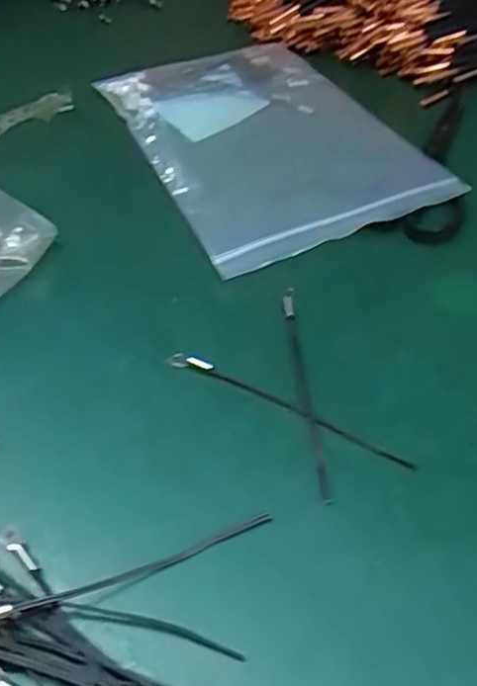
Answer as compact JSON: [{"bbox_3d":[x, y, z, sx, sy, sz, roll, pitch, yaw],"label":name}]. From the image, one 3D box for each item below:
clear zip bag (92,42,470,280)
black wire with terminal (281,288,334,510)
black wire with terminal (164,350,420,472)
[{"bbox_3d":[0.018,-0.138,0.429,0.157,0.014,0.221,-20,52,-13],"label":"clear zip bag"},{"bbox_3d":[0.031,0.020,0.306,0.006,0.007,0.118,-5,50,-1],"label":"black wire with terminal"},{"bbox_3d":[0.021,0.029,0.300,0.126,0.006,0.008,23,55,21],"label":"black wire with terminal"}]

